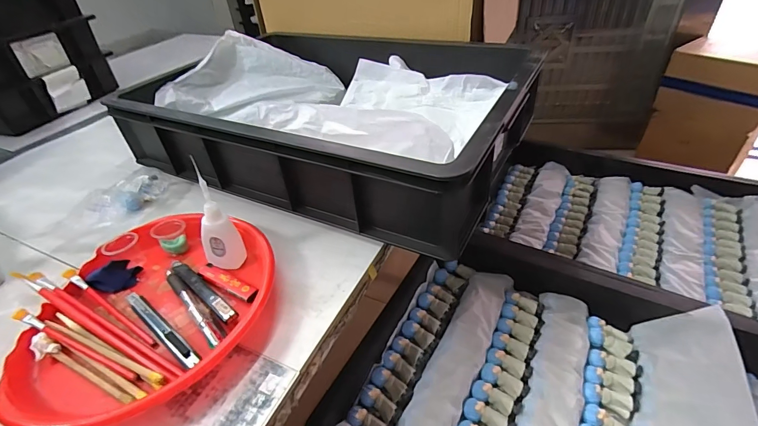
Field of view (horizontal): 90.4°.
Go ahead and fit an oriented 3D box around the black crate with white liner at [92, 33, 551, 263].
[{"bbox_3d":[-0.068,-0.182,0.630,0.584,0.120,0.442,16,43,24],"label":"black crate with white liner"}]

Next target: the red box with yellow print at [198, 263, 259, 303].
[{"bbox_3d":[-0.166,0.075,0.412,0.085,0.006,0.017,18,44,26],"label":"red box with yellow print"}]

